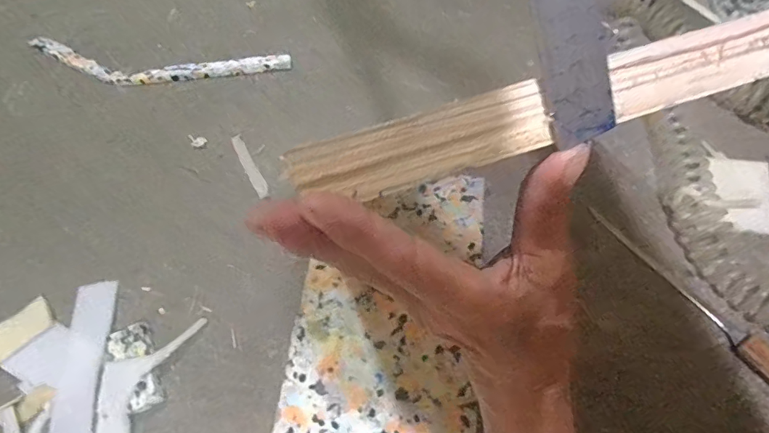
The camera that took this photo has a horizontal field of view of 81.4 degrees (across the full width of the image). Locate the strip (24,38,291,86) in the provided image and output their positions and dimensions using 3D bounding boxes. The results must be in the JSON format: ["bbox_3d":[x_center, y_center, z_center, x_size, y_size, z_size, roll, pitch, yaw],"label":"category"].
[{"bbox_3d":[-0.408,-0.263,0.786,0.478,0.013,0.097,5,62,5],"label":"strip"}]

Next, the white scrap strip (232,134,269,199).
[{"bbox_3d":[-0.204,-0.077,0.677,0.019,0.004,0.124,-28,64,-12],"label":"white scrap strip"}]

